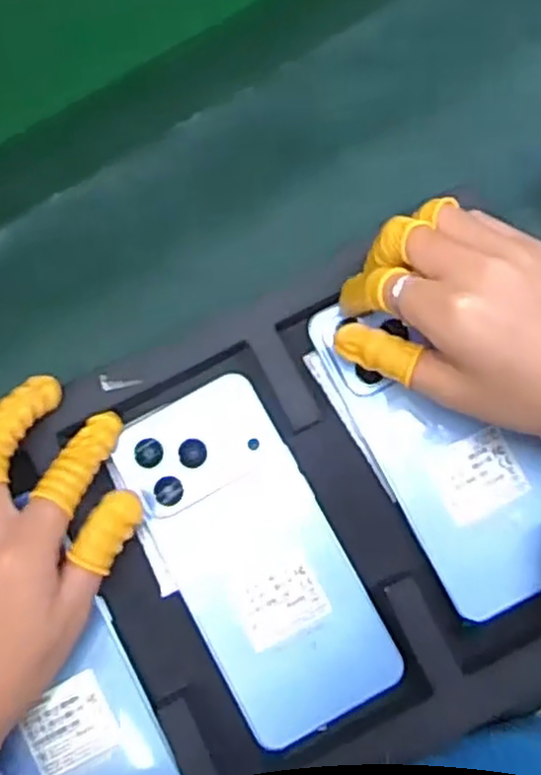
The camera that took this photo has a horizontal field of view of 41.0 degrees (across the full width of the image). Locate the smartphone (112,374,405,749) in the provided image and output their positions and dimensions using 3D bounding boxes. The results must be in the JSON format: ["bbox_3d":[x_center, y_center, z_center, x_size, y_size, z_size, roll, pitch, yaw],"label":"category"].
[{"bbox_3d":[-0.007,0.079,0.341,0.075,0.008,0.162,-28,84,-3],"label":"smartphone"}]

